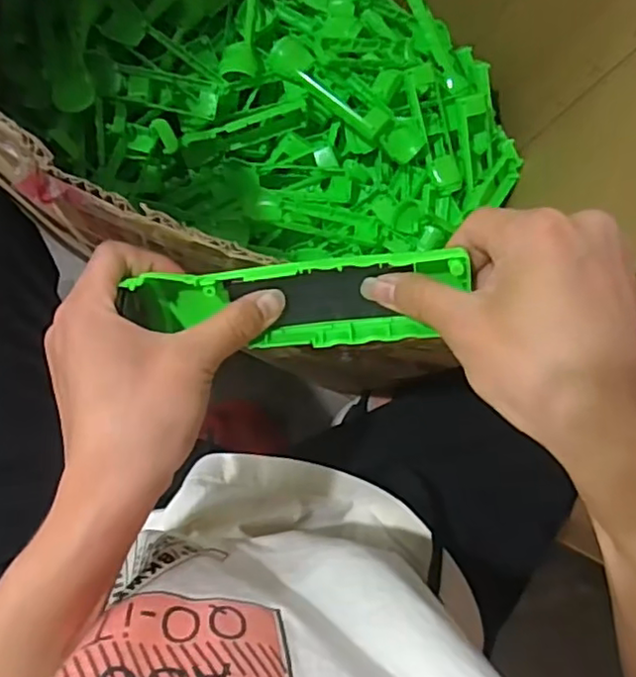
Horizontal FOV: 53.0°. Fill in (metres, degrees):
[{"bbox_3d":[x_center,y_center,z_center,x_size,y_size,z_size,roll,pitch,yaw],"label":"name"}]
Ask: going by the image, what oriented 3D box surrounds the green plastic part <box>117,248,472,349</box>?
[{"bbox_3d":[-0.013,-0.016,0.305,0.162,0.037,0.039,-3,87,11],"label":"green plastic part"}]

